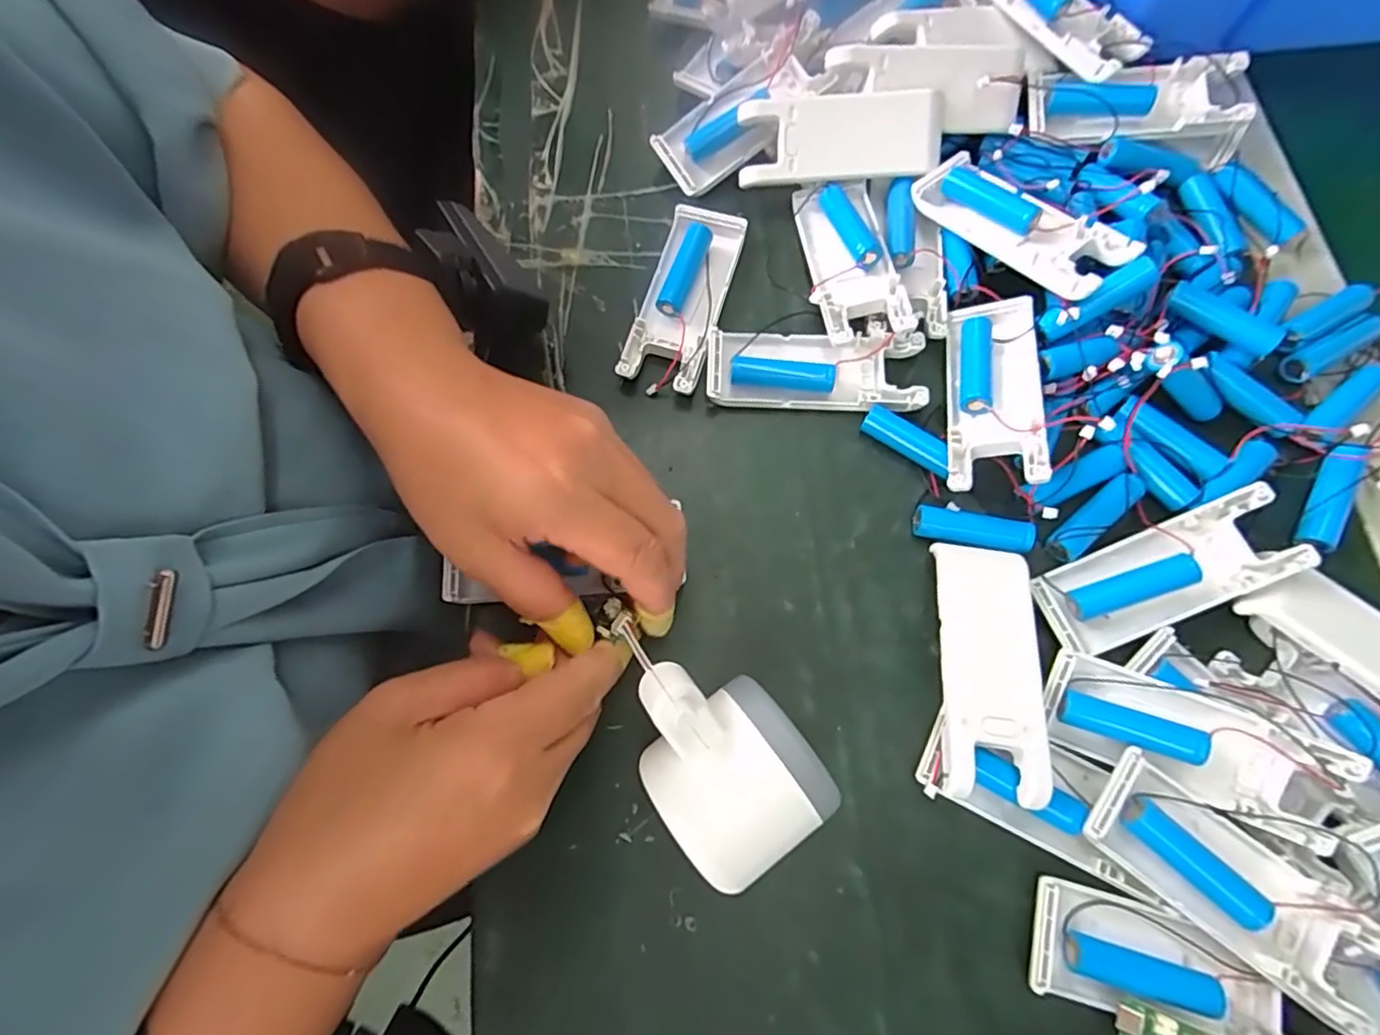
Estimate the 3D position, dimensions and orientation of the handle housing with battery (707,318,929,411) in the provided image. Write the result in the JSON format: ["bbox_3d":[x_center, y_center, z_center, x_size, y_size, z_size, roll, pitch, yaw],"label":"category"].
[{"bbox_3d":[0.061,-0.073,0.316,0.103,0.015,0.041,0,72,2],"label":"handle housing with battery"}]

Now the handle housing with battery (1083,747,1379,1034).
[{"bbox_3d":[0.200,0.134,0.239,0.101,0.021,0.042,38,77,13],"label":"handle housing with battery"}]

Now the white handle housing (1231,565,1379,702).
[{"bbox_3d":[0.280,0.057,0.263,0.098,0.017,0.038,41,66,15],"label":"white handle housing"}]

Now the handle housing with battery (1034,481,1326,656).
[{"bbox_3d":[0.202,0.023,0.271,0.098,0.020,0.040,-23,73,-5],"label":"handle housing with battery"}]

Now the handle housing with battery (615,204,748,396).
[{"bbox_3d":[-0.004,-0.112,0.328,0.040,0.013,0.101,15,73,7],"label":"handle housing with battery"}]

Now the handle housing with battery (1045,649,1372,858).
[{"bbox_3d":[0.194,0.088,0.249,0.105,0.023,0.037,24,75,9],"label":"handle housing with battery"}]

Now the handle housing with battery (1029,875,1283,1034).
[{"bbox_3d":[0.173,0.167,0.237,0.086,0.014,0.038,13,73,6],"label":"handle housing with battery"}]

